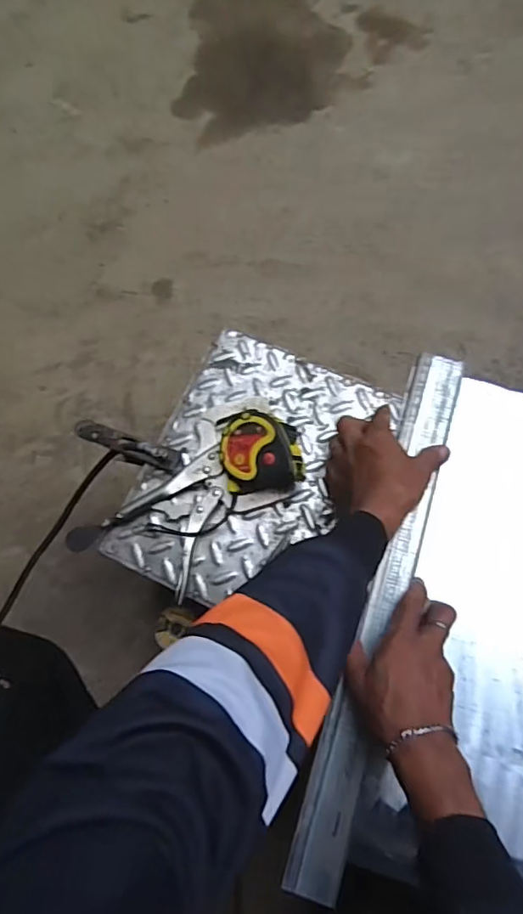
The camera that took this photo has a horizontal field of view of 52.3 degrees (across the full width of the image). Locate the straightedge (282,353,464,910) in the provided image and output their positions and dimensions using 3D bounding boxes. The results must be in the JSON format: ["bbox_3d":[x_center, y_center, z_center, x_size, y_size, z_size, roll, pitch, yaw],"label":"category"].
[{"bbox_3d":[0.119,0.135,0.521,0.048,0.014,0.519,17,76,7],"label":"straightedge"}]

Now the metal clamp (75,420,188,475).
[{"bbox_3d":[-0.156,-0.012,0.617,0.159,0.032,0.030,18,73,33],"label":"metal clamp"}]

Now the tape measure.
[{"bbox_3d":[-0.001,-0.007,0.555,0.084,0.053,0.083,0,73,2],"label":"tape measure"}]

